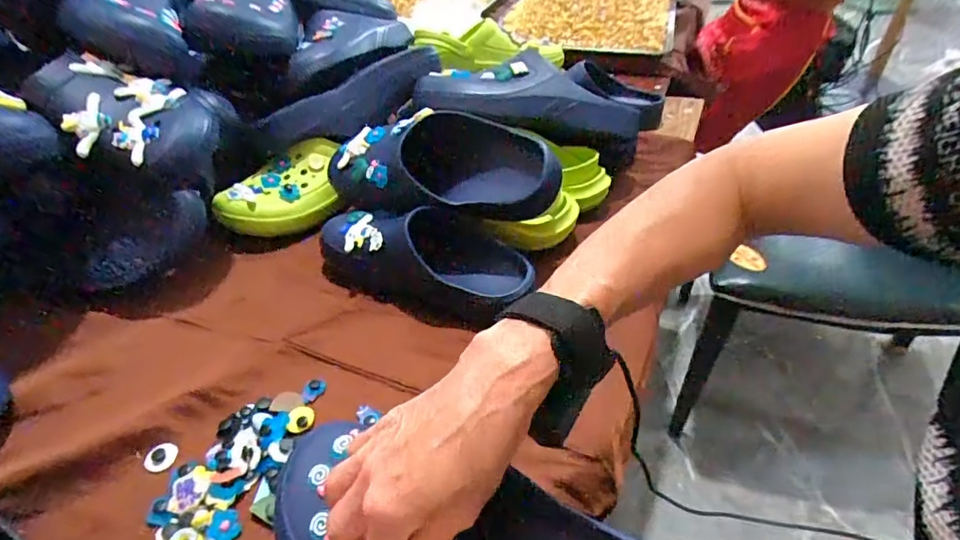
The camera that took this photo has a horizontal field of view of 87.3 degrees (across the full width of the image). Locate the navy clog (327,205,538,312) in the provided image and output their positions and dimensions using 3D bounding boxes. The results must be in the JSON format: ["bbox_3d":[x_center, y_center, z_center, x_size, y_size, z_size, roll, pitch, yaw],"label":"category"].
[{"bbox_3d":[-0.066,-0.017,0.556,0.252,0.083,0.097,8,42,14],"label":"navy clog"}]

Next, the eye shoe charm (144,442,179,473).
[{"bbox_3d":[-0.274,0.159,0.432,0.023,0.006,0.024,-4,40,0],"label":"eye shoe charm"}]

